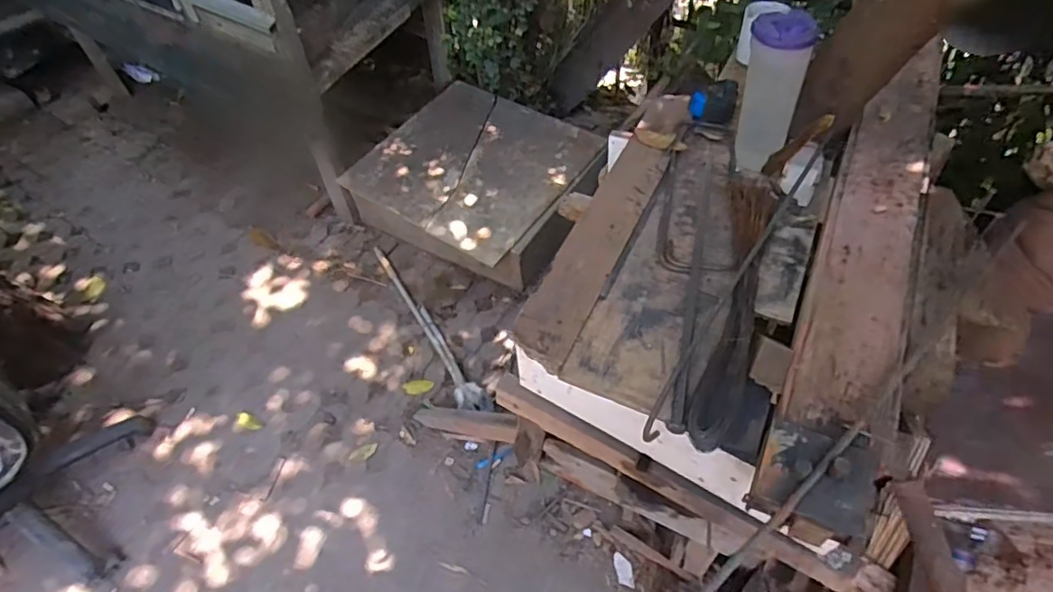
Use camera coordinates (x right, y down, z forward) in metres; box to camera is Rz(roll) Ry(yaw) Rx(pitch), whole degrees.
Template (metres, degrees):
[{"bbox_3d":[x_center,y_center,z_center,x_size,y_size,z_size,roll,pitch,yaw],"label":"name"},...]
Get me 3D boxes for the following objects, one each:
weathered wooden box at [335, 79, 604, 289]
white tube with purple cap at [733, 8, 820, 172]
[{"bbox_3d":[-0.156,-0.360,1.834,0.628,0.153,0.591,25,61,20],"label":"weathered wooden box"},{"bbox_3d":[0.353,-0.291,0.861,0.082,0.219,0.073,5,55,8],"label":"white tube with purple cap"}]

